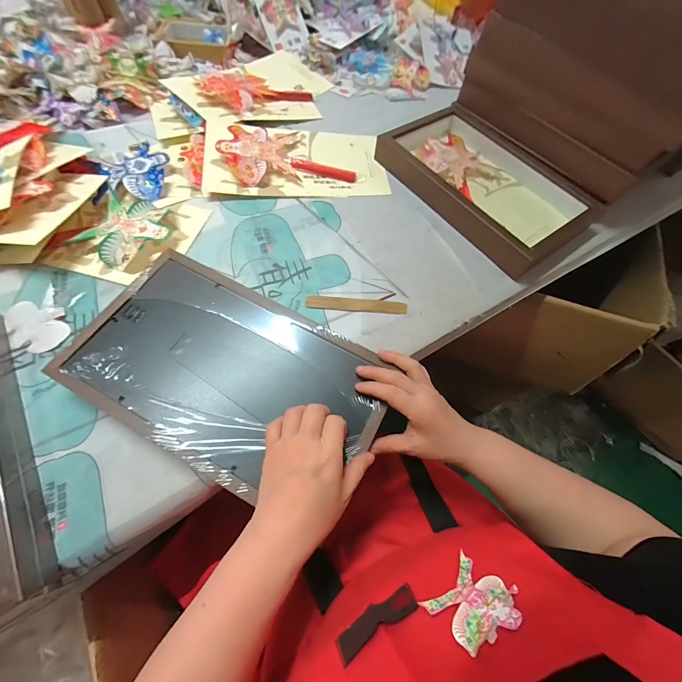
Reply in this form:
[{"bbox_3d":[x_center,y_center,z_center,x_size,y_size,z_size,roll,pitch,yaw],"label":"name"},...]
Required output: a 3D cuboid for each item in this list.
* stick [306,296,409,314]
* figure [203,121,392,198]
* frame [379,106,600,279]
[{"bbox_3d":[0.023,-0.053,0.445,0.145,0.006,0.021,3,64,-2],"label":"stick"},{"bbox_3d":[-0.078,-0.339,0.555,0.313,0.037,0.182,-3,64,-5],"label":"figure"},{"bbox_3d":[0.243,-0.291,0.543,0.213,0.044,0.373,-32,70,-17],"label":"frame"}]

